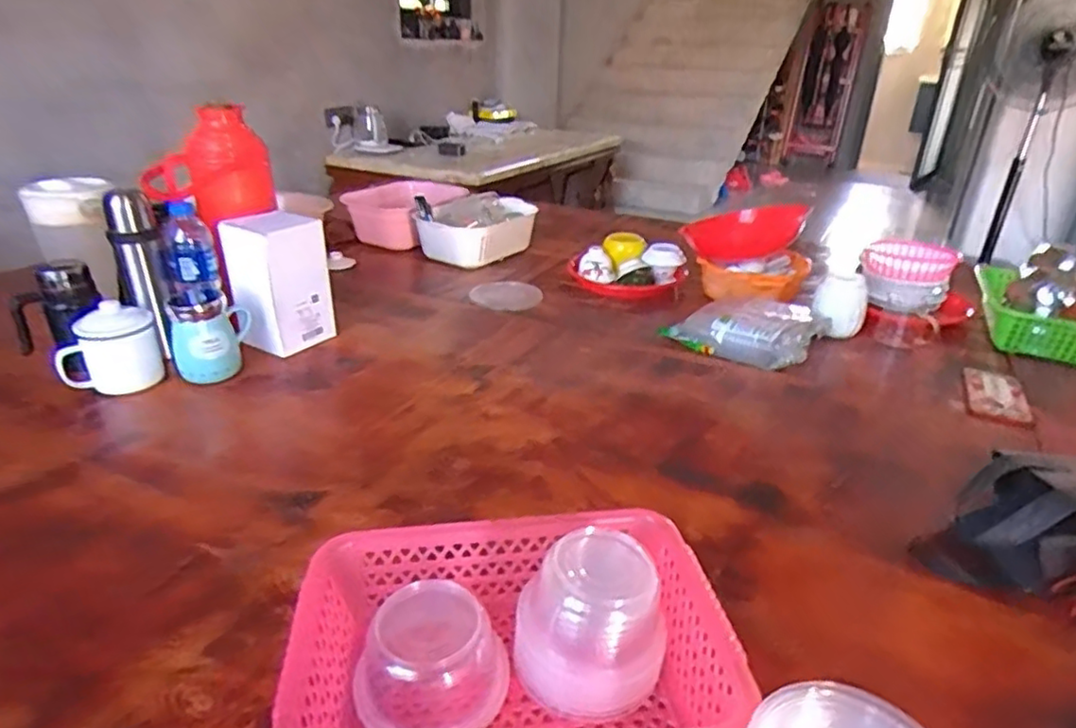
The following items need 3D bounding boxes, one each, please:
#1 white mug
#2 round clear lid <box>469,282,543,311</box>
[{"bbox_3d":[-0.619,-0.016,0.925,0.127,0.120,0.083,-17,31,-33],"label":"white mug"},{"bbox_3d":[-0.069,-0.150,1.354,0.136,0.013,0.166,-10,27,-22],"label":"round clear lid"}]

